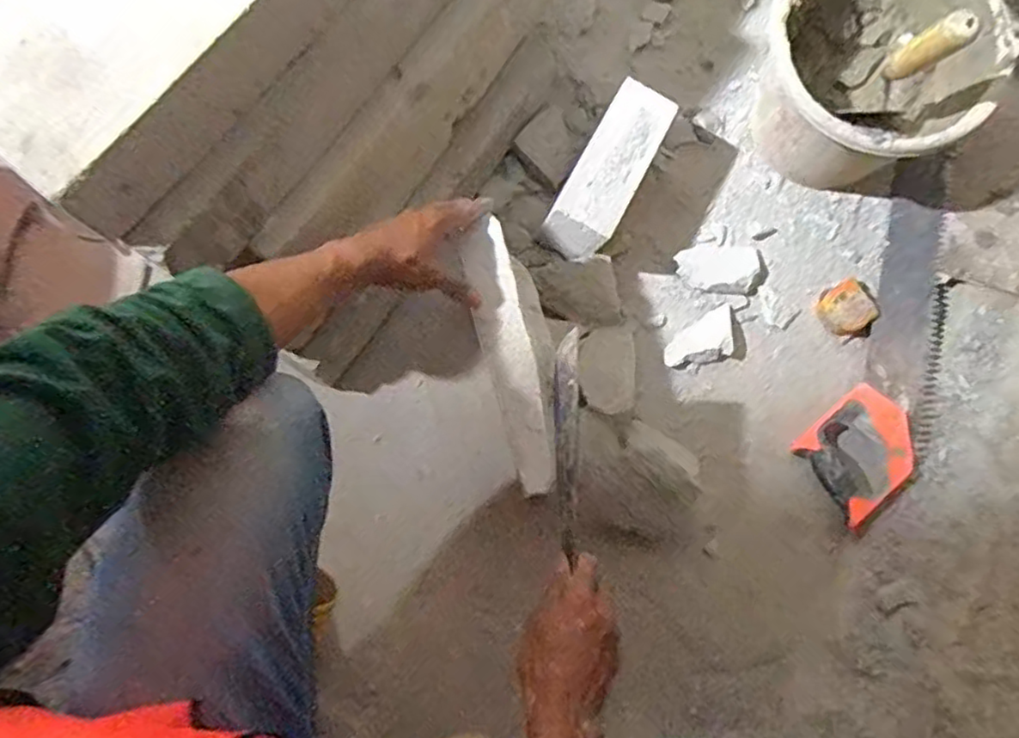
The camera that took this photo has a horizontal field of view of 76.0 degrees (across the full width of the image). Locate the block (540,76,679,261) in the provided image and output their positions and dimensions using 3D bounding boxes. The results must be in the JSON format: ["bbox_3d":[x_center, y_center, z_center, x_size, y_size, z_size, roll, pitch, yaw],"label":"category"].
[{"bbox_3d":[0.125,-0.242,0.802,0.077,0.060,0.225,31,79,6],"label":"block"}]

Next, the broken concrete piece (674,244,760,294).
[{"bbox_3d":[0.275,-0.133,0.849,0.107,0.022,0.069,5,78,0],"label":"broken concrete piece"}]

